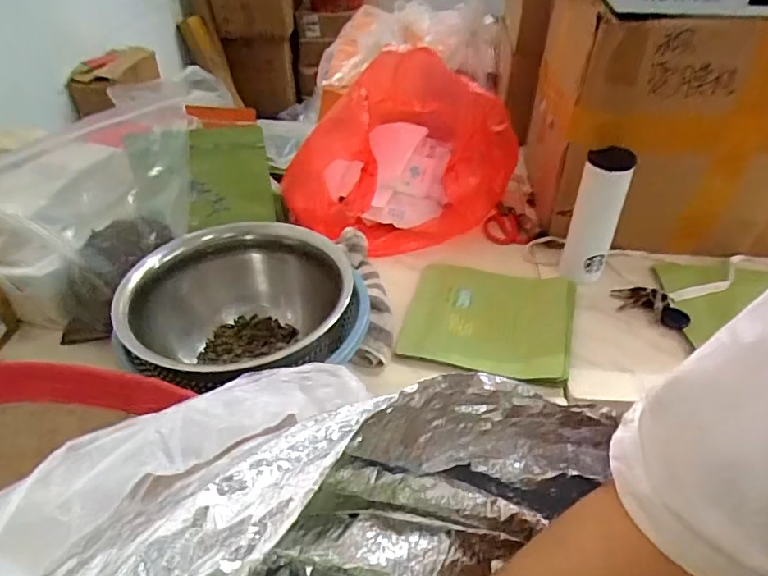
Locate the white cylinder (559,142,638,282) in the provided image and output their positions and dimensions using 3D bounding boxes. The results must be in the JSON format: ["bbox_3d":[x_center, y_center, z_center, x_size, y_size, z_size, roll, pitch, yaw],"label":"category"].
[{"bbox_3d":[0.333,-0.108,0.858,0.070,0.212,0.061,18,43,21],"label":"white cylinder"}]

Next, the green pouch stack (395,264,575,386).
[{"bbox_3d":[0.164,0.039,0.835,0.239,0.024,0.225,10,41,13],"label":"green pouch stack"}]

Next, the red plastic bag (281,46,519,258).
[{"bbox_3d":[0.055,-0.275,1.066,0.337,0.272,0.410,20,44,23],"label":"red plastic bag"}]

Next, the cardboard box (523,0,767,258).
[{"bbox_3d":[0.525,-0.314,1.000,0.496,0.395,0.333,3,40,4],"label":"cardboard box"}]

